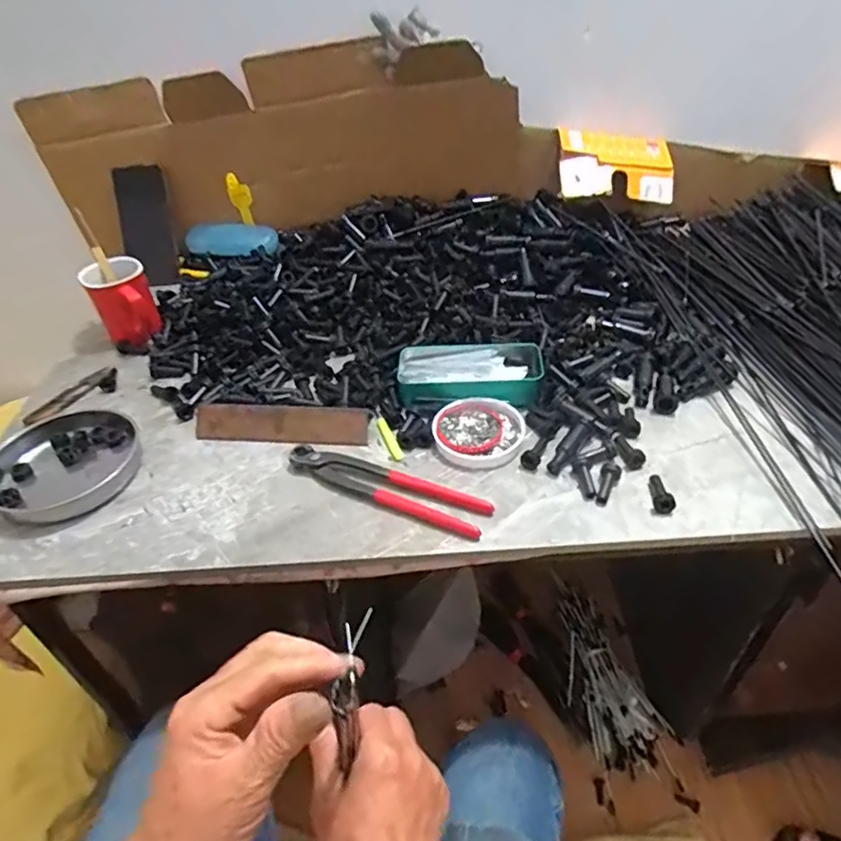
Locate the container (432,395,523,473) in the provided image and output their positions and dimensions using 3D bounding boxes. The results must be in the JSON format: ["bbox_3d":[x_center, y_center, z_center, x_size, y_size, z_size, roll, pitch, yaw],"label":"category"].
[{"bbox_3d":[0.057,0.009,0.587,0.085,0.014,0.091,-3,41,2],"label":"container"}]

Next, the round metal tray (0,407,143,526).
[{"bbox_3d":[-0.350,0.042,0.584,0.136,0.023,0.147,-3,41,2],"label":"round metal tray"}]

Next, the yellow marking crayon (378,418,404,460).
[{"bbox_3d":[-0.030,0.018,0.596,0.012,0.008,0.057,-16,42,-13],"label":"yellow marking crayon"}]

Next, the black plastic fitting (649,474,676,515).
[{"bbox_3d":[0.210,0.063,0.517,0.014,0.015,0.038,1,41,6],"label":"black plastic fitting"}]

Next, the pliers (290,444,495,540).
[{"bbox_3d":[-0.033,0.058,0.543,0.197,0.016,0.044,15,45,22],"label":"pliers"}]

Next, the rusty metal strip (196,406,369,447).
[{"bbox_3d":[-0.146,0.006,0.613,0.185,0.009,0.041,2,76,9],"label":"rusty metal strip"}]

